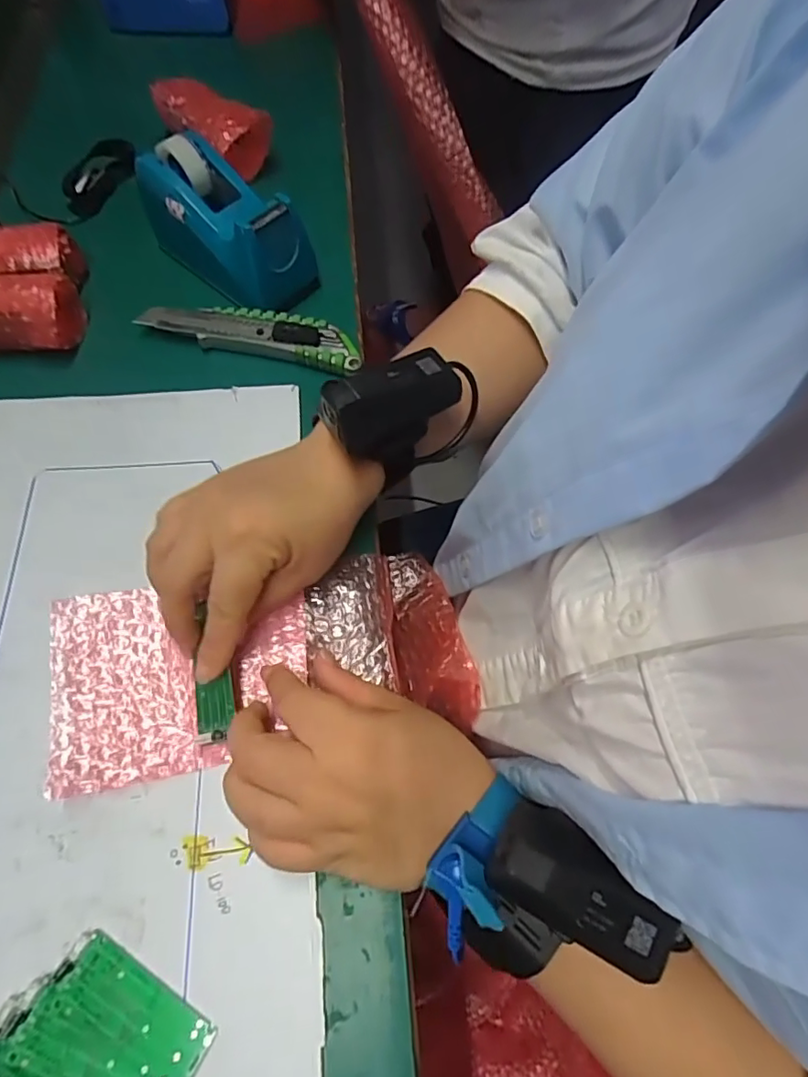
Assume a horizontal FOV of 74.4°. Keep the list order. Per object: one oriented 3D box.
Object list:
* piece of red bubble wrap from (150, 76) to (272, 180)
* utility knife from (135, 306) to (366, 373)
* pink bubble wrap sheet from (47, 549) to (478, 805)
[{"bbox_3d":[-0.175,-0.365,0.470,0.120,0.042,0.054,37,71,16],"label":"piece of red bubble wrap"},{"bbox_3d":[-0.110,-0.152,0.388,0.158,0.012,0.034,11,66,5],"label":"utility knife"},{"bbox_3d":[-0.079,0.067,0.304,0.218,0.049,0.105,-10,66,-10],"label":"pink bubble wrap sheet"}]

